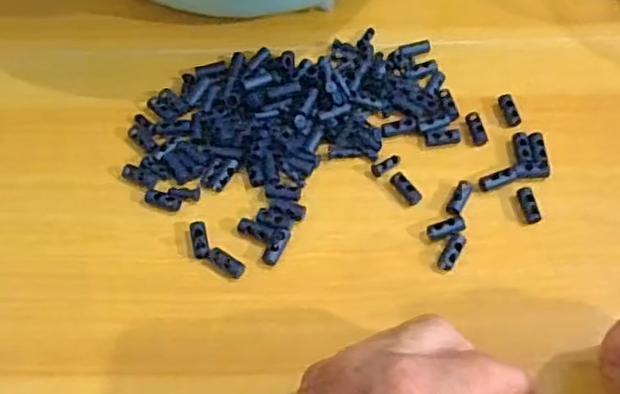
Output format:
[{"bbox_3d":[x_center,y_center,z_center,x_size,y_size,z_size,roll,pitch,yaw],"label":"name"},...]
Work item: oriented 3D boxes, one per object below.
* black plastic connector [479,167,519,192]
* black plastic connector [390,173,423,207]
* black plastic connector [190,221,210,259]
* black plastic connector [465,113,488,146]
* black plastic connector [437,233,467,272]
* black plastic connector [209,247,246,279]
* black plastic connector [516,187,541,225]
[{"bbox_3d":[0.097,-0.010,0.337,0.020,0.005,0.008,-15,59,-7],"label":"black plastic connector"},{"bbox_3d":[0.050,-0.005,0.338,0.008,0.004,0.020,-35,64,-18],"label":"black plastic connector"},{"bbox_3d":[-0.055,0.021,0.326,0.008,0.006,0.020,-11,59,-4],"label":"black plastic connector"},{"bbox_3d":[0.091,-0.038,0.354,0.009,0.004,0.020,-12,59,-5],"label":"black plastic connector"},{"bbox_3d":[0.069,0.028,0.318,0.009,0.010,0.019,28,64,17],"label":"black plastic connector"},{"bbox_3d":[-0.041,0.032,0.320,0.019,0.004,0.008,29,64,18],"label":"black plastic connector"},{"bbox_3d":[0.110,0.003,0.330,0.007,0.006,0.020,-9,59,-3],"label":"black plastic connector"}]

